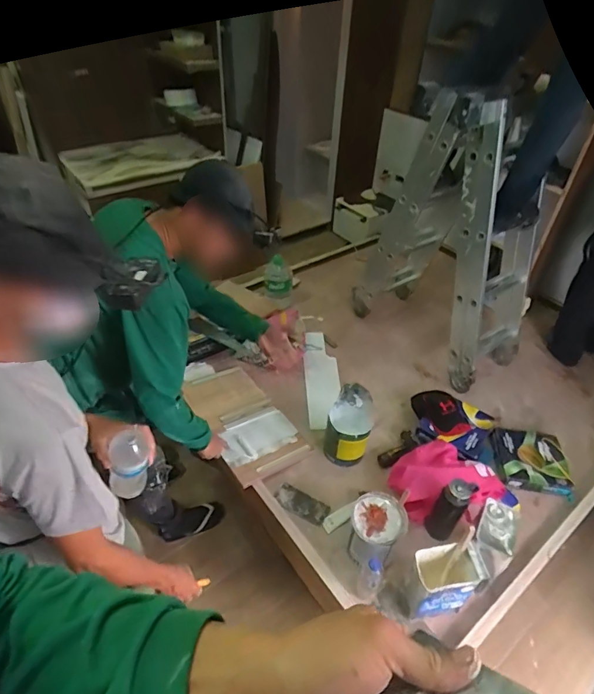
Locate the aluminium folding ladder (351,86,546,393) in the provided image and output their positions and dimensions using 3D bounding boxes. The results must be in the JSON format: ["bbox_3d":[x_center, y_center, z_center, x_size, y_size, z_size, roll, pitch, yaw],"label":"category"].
[{"bbox_3d":[0.659,-0.444,1.774,0.517,1.017,0.710,-29,52,-31],"label":"aluminium folding ladder"}]

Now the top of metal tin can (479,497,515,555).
[{"bbox_3d":[0.571,0.509,1.229,0.086,0.022,0.137,9,53,24],"label":"top of metal tin can"}]

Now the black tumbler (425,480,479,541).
[{"bbox_3d":[0.478,0.503,1.344,0.084,0.202,0.101,32,49,27],"label":"black tumbler"}]

